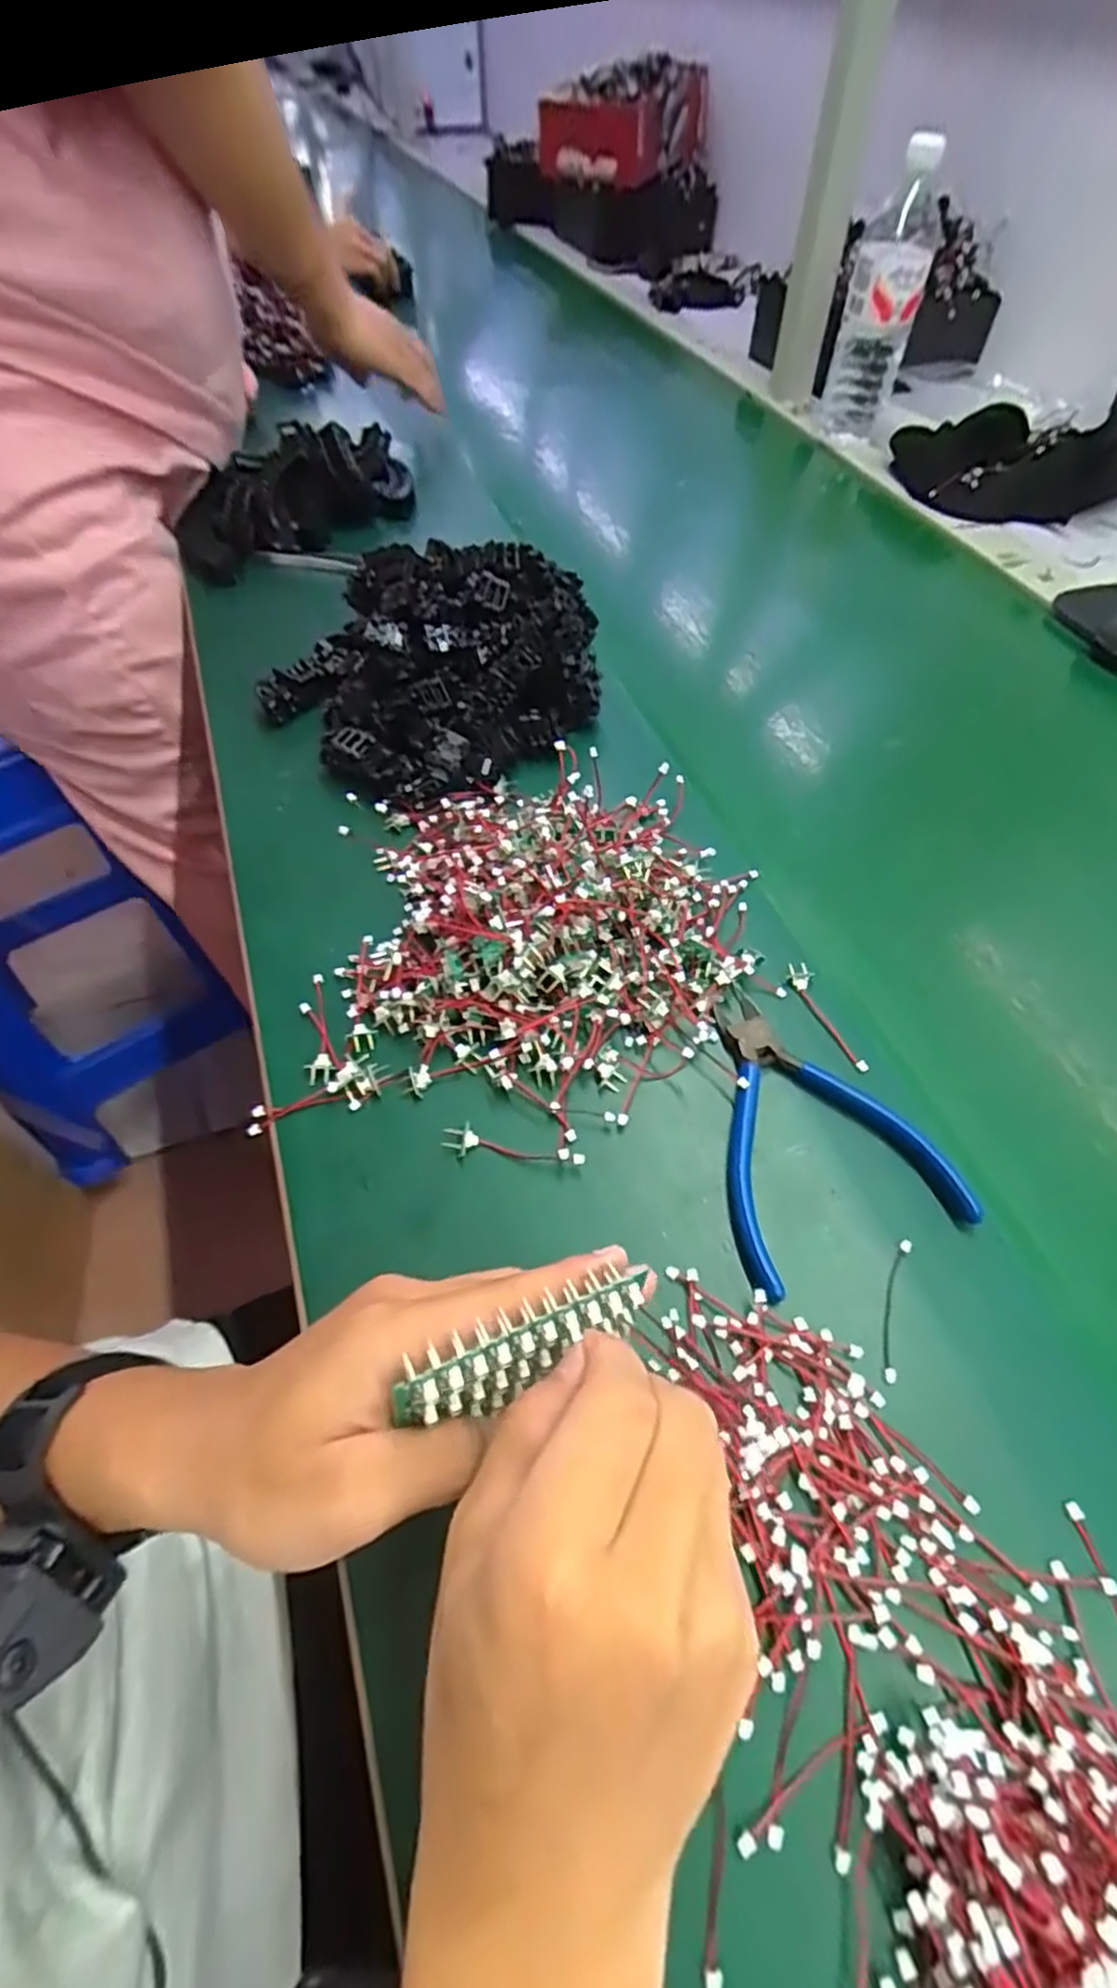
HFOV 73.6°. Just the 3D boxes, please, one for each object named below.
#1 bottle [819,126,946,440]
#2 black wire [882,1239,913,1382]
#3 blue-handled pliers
[{"bbox_3d":[0.337,-0.717,0.782,0.074,0.218,0.061,18,57,12],"label":"bottle"},{"bbox_3d":[0.139,0.128,0.307,0.008,0.004,0.058,17,57,11],"label":"black wire"},{"bbox_3d":[0.111,0.057,0.353,0.105,0.012,0.141,-16,57,-11],"label":"blue-handled pliers"}]

